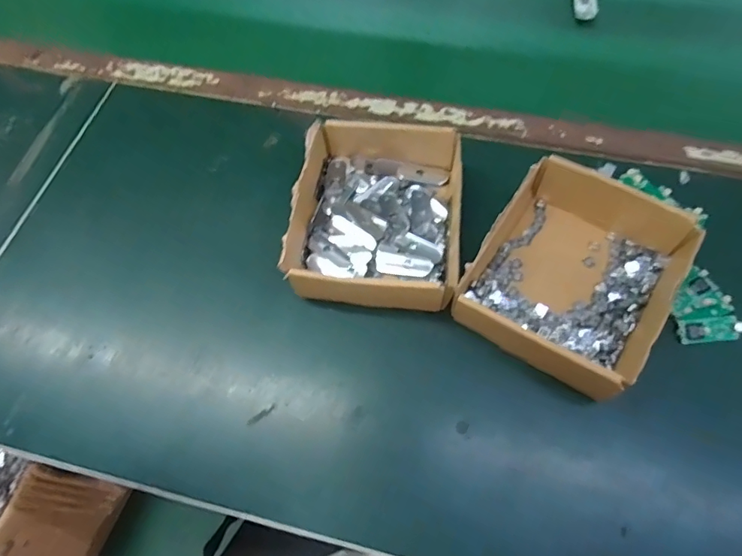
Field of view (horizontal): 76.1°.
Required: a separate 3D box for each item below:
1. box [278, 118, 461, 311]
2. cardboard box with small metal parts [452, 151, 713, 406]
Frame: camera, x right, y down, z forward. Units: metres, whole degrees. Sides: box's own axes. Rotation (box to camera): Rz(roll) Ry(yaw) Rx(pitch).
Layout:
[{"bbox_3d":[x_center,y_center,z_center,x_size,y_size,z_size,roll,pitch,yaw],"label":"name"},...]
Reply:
[{"bbox_3d":[0.008,-0.065,0.438,0.146,0.049,0.181,5,63,5],"label":"box"},{"bbox_3d":[0.180,-0.010,0.403,0.153,0.045,0.173,29,68,16],"label":"cardboard box with small metal parts"}]

